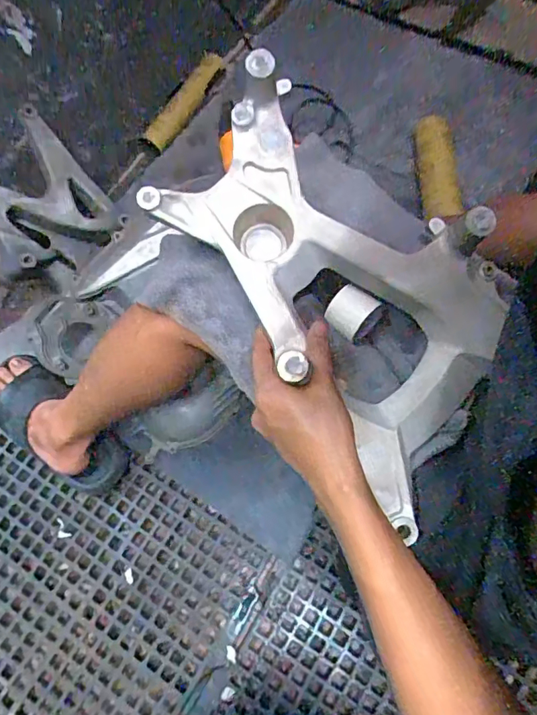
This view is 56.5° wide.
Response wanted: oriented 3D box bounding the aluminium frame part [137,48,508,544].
[{"bbox_3d":[0.069,-0.063,0.435,0.208,0.104,0.377,-34,87,-12],"label":"aluminium frame part"}]

